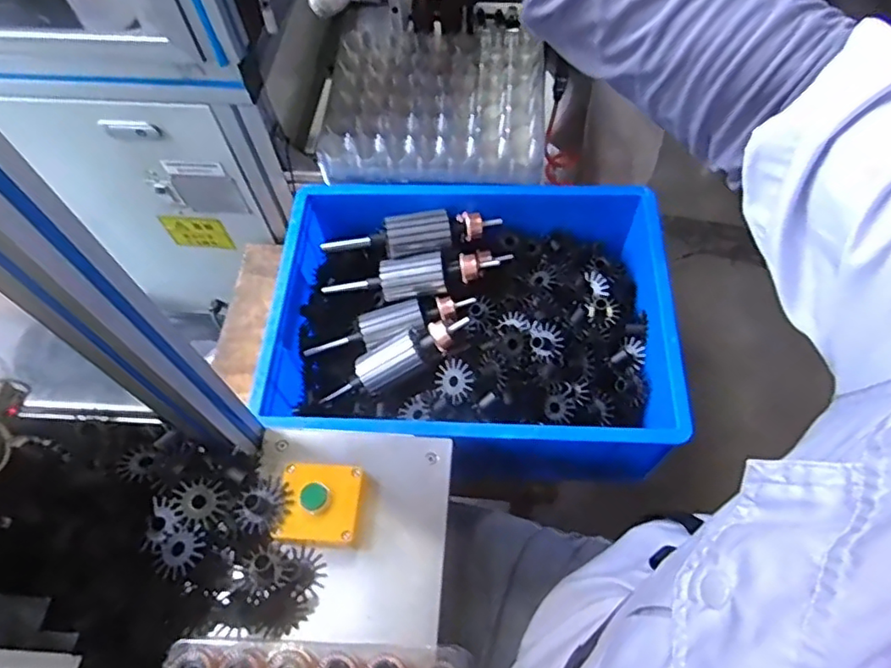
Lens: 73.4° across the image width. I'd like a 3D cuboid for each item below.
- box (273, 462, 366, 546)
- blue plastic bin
[{"bbox_3d":[-0.118,0.164,0.574,0.078,0.042,0.074,0,61,3],"label":"box"},{"bbox_3d":[0.029,-0.025,0.767,0.476,0.122,0.361,1,61,3],"label":"blue plastic bin"}]

